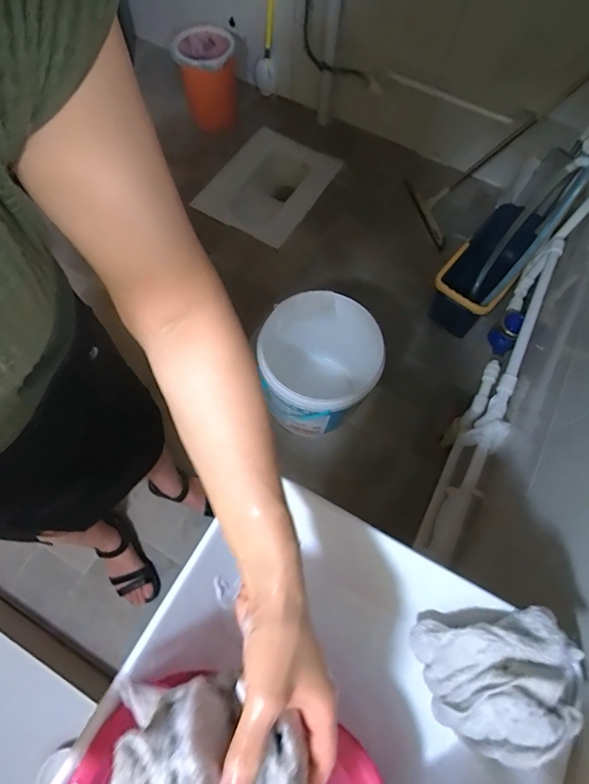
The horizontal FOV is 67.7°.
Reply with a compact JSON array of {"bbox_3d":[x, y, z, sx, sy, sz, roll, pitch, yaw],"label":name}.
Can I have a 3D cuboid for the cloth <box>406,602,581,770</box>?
[{"bbox_3d":[0.193,0.265,0.406,0.119,0.108,0.115,-14,68,-8],"label":"cloth"}]

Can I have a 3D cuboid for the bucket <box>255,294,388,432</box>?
[{"bbox_3d":[0.072,-0.045,1.230,0.276,0.341,0.293,1,67,-2],"label":"bucket"}]

